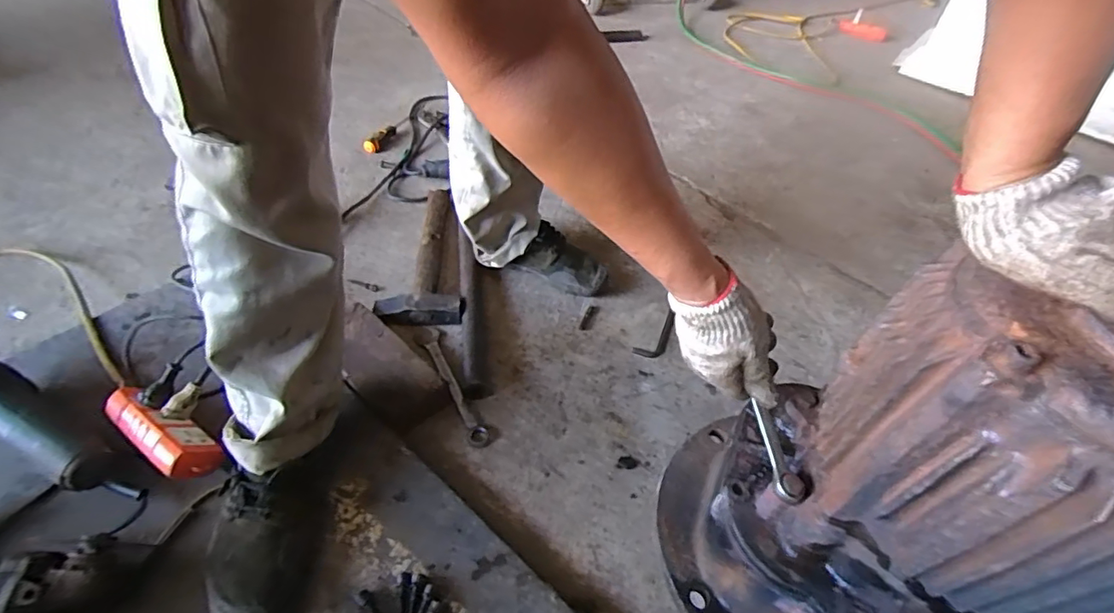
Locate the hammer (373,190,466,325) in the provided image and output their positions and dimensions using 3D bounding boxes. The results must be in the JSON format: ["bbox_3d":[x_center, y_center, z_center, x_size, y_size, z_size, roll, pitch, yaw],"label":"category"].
[{"bbox_3d":[-0.240,-0.100,0.952,0.136,0.038,0.335,-2,47,-9],"label":"hammer"}]

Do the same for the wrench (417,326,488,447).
[{"bbox_3d":[-0.157,0.114,0.789,0.030,0.014,0.235,-18,52,-22],"label":"wrench"}]

